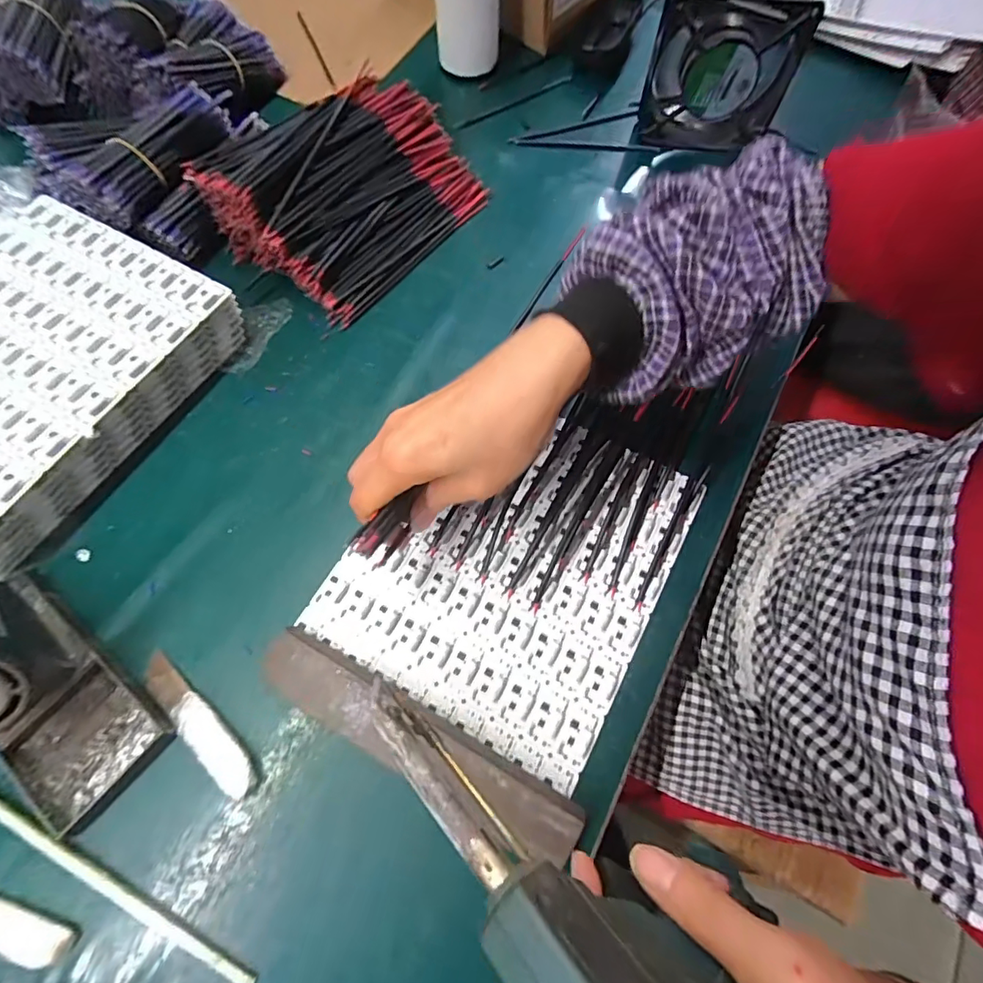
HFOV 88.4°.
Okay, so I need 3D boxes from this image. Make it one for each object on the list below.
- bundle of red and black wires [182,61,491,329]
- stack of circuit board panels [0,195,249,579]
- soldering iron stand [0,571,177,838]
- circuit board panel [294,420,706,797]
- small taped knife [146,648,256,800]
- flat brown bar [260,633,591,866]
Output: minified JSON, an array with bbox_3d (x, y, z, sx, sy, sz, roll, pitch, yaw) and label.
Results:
[{"bbox_3d":[-0.122,-0.267,0.444,0.150,0.081,0.201,36,71,13],"label":"bundle of red and black wires"},{"bbox_3d":[-0.351,-0.094,0.379,0.218,0.064,0.246,28,69,10],"label":"stack of circuit board panels"},{"bbox_3d":[-0.266,0.112,0.279,0.147,0.069,0.073,37,71,13],"label":"soldering iron stand"},{"bbox_3d":[0.014,0.043,0.344,0.192,0.006,0.217,28,69,10],"label":"circuit board panel"},{"bbox_3d":[-0.176,0.138,0.302,0.101,0.004,0.021,38,71,14],"label":"small taped knife"},{"bbox_3d":[-0.044,0.142,0.290,0.197,0.024,0.038,26,69,9],"label":"flat brown bar"}]

